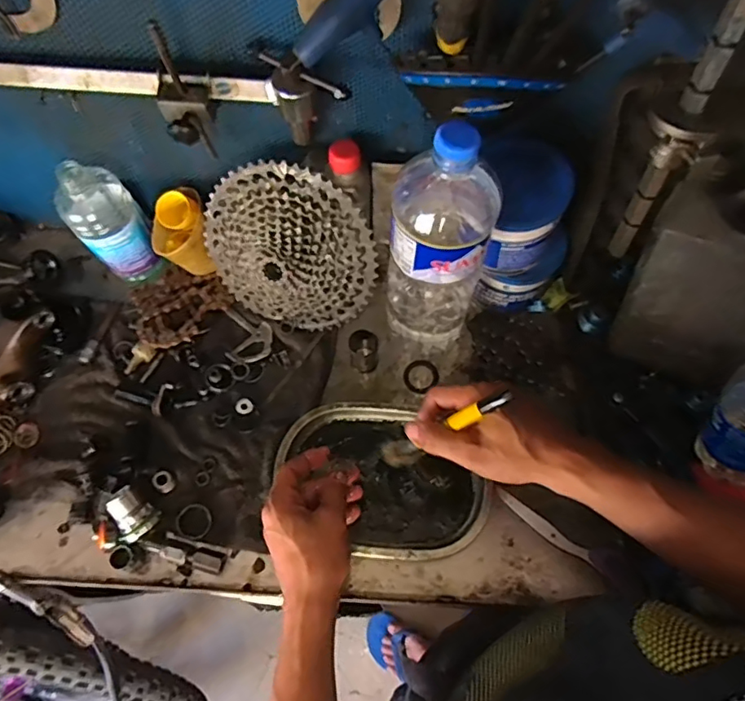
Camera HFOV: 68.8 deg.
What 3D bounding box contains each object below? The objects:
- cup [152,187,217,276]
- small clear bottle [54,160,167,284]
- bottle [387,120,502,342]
[{"bbox_3d":[-0.217,-0.129,0.636,0.065,0.091,0.068,0,68,1],"label":"cup"},{"bbox_3d":[-0.295,-0.140,0.621,0.073,0.166,0.065,-38,72,-13],"label":"small clear bottle"},{"bbox_3d":[0.063,-0.094,0.504,0.087,0.288,0.086,13,69,7],"label":"bottle"}]

